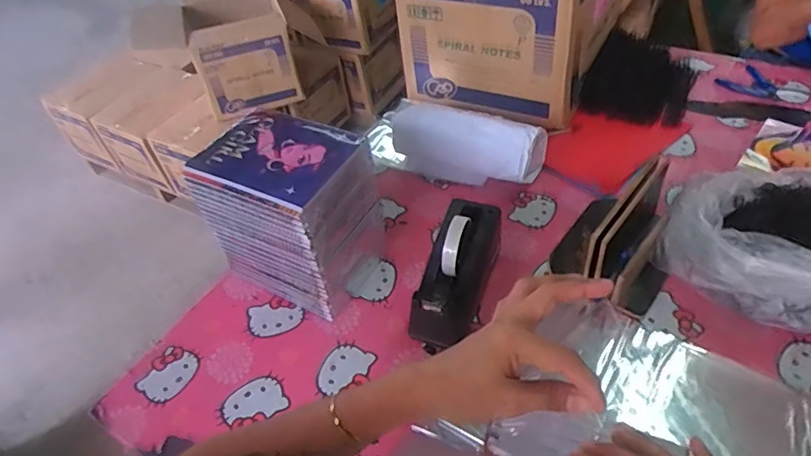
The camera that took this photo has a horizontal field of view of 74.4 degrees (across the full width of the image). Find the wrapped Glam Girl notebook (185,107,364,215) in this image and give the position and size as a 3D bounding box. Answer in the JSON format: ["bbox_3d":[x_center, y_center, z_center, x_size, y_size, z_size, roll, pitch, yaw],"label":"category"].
[{"bbox_3d":[-0.170,-0.098,0.691,0.199,0.019,0.151,20,52,25],"label":"wrapped Glam Girl notebook"}]

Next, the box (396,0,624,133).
[{"bbox_3d":[0.211,-0.445,1.053,0.347,0.317,0.342,18,51,23],"label":"box"}]

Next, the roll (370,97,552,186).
[{"bbox_3d":[0.071,-0.169,0.957,0.343,0.100,0.139,21,52,25],"label":"roll"}]

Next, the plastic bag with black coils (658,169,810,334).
[{"bbox_3d":[0.510,-0.004,0.700,0.293,0.164,0.240,17,50,22],"label":"plastic bag with black coils"}]

